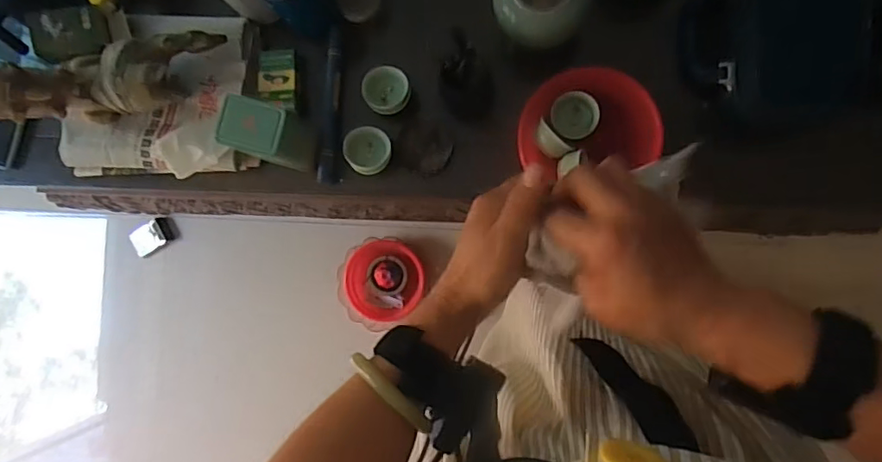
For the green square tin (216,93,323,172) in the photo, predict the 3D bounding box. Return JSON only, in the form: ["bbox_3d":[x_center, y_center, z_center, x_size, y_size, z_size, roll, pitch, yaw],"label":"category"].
[{"bbox_3d":[-0.222,-0.130,0.726,0.087,0.128,0.073,19,91,6],"label":"green square tin"}]

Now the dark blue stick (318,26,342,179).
[{"bbox_3d":[-0.158,-0.180,0.795,0.024,0.023,0.220,3,89,6],"label":"dark blue stick"}]

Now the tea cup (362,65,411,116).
[{"bbox_3d":[-0.076,-0.193,0.755,0.063,0.036,0.059,0,89,6],"label":"tea cup"}]

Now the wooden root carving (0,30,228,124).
[{"bbox_3d":[-0.430,-0.202,0.720,0.264,0.185,0.100,-8,88,6],"label":"wooden root carving"}]

